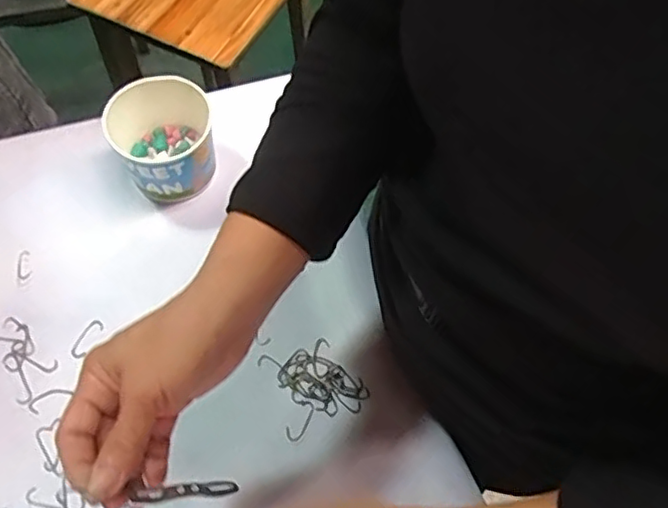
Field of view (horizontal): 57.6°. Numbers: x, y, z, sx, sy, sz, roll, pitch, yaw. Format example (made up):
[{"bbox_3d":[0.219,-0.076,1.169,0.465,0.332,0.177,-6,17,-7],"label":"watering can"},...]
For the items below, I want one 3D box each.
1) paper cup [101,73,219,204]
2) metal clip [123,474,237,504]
[{"bbox_3d":[-0.150,-0.100,0.545,0.080,0.072,0.087,1,62,-2],"label":"paper cup"},{"bbox_3d":[-0.080,0.131,0.336,0.065,0.006,0.009,16,52,-43],"label":"metal clip"}]

